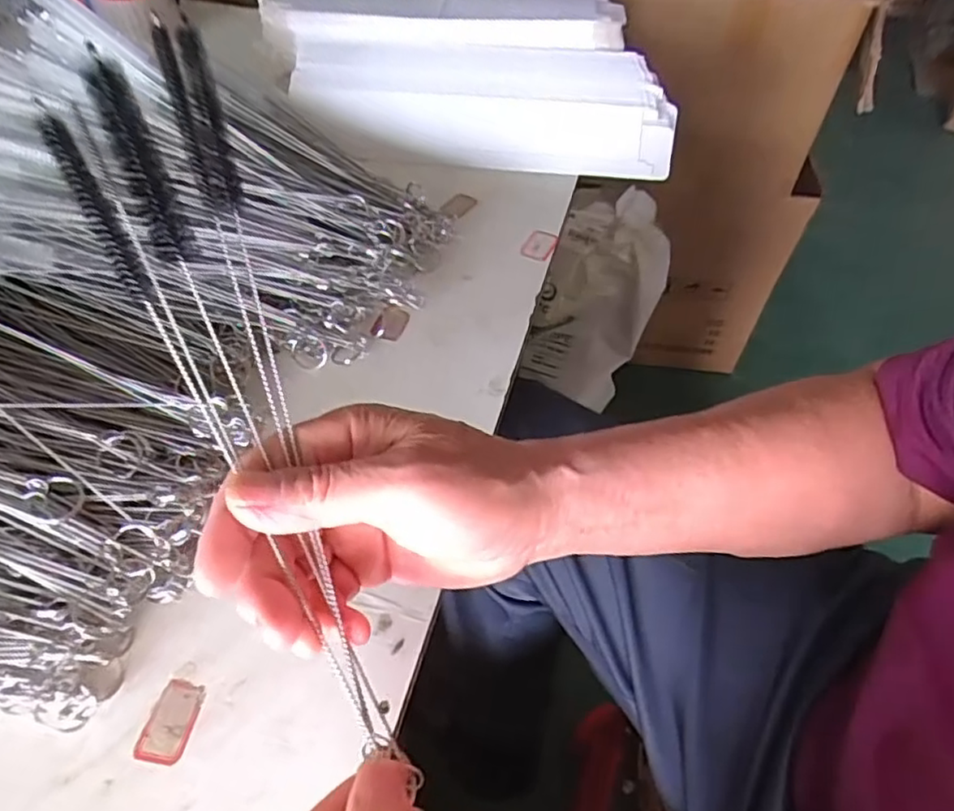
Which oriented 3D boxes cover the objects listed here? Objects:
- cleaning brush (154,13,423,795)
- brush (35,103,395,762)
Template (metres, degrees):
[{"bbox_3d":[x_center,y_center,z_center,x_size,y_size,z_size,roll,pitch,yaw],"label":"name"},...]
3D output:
[{"bbox_3d":[-0.077,-0.007,0.248,0.020,0.016,0.303,-16,84,-14],"label":"cleaning brush"},{"bbox_3d":[-0.097,0.008,0.236,0.011,0.007,0.260,-28,90,-22],"label":"brush"}]

